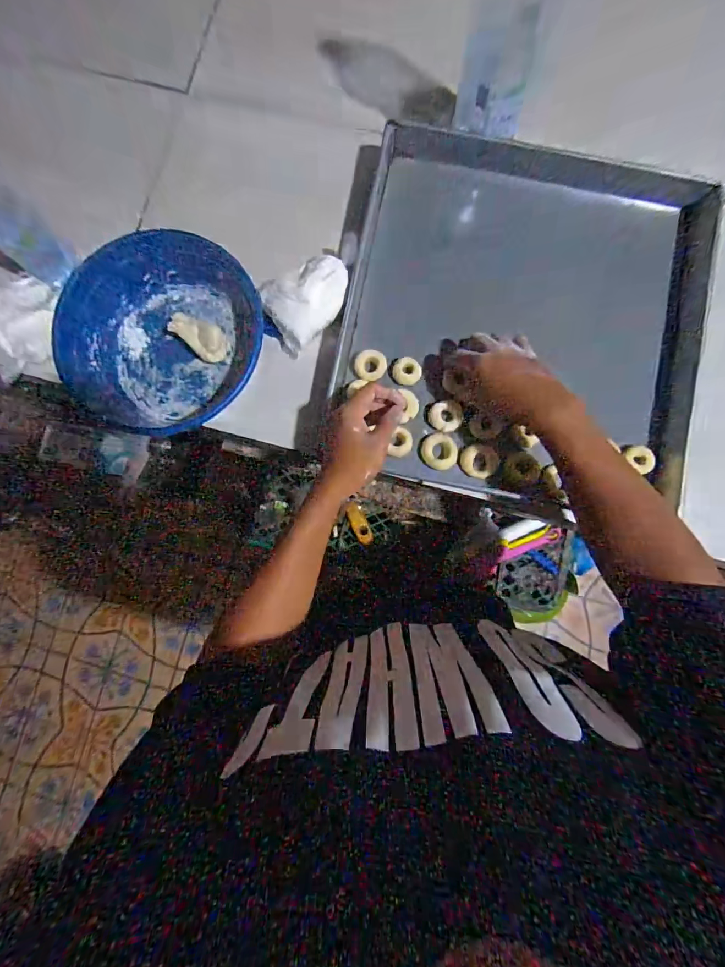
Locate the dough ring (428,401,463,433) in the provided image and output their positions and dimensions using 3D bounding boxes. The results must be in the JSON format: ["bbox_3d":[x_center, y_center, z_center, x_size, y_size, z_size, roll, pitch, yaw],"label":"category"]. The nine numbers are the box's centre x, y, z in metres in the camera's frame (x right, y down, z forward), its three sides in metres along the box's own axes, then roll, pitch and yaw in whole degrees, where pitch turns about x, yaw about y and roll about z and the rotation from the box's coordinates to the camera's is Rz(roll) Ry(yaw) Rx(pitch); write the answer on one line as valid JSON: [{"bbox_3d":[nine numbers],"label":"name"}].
[{"bbox_3d":[0.114,-0.091,0.530,0.045,0.014,0.040,-9,84,3],"label":"dough ring"}]

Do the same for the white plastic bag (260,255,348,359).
[{"bbox_3d":[-0.081,-0.253,0.529,0.129,0.048,0.095,-42,84,0],"label":"white plastic bag"}]

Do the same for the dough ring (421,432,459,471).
[{"bbox_3d":[0.105,-0.044,0.530,0.049,0.010,0.047,0,85,4],"label":"dough ring"}]

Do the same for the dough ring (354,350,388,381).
[{"bbox_3d":[0.011,-0.162,0.538,0.042,0.020,0.039,0,85,4],"label":"dough ring"}]

